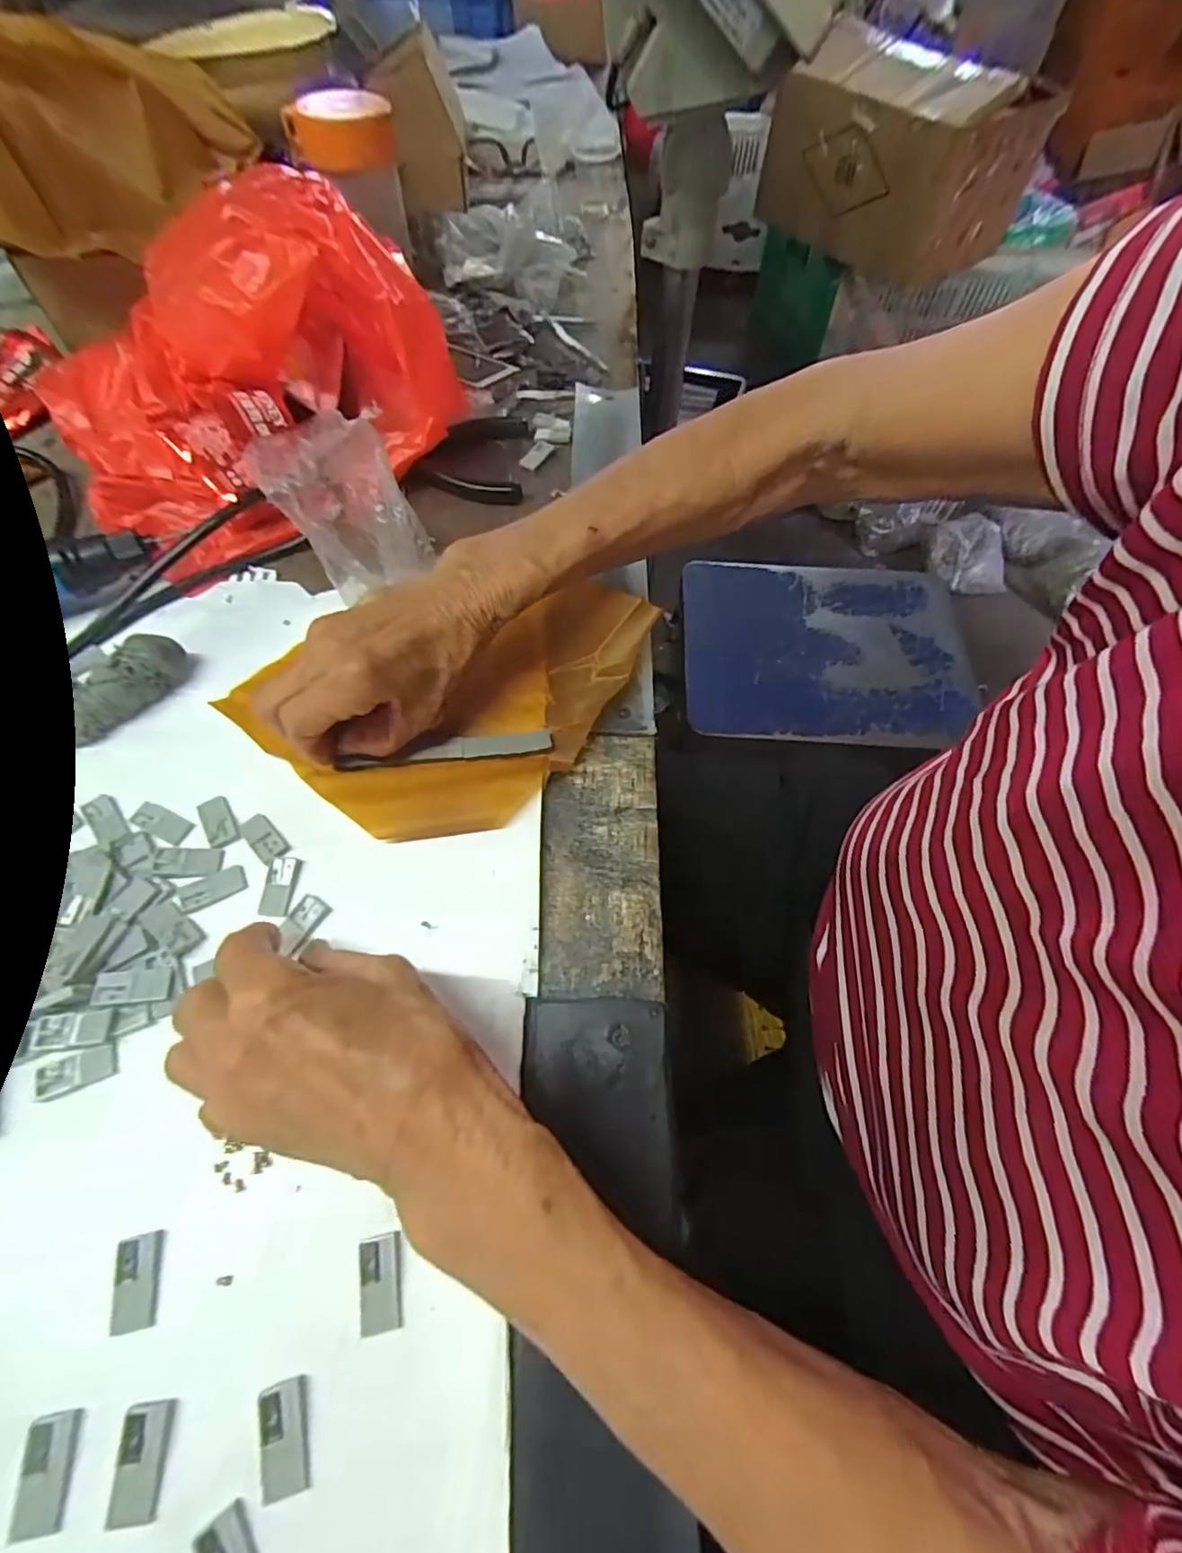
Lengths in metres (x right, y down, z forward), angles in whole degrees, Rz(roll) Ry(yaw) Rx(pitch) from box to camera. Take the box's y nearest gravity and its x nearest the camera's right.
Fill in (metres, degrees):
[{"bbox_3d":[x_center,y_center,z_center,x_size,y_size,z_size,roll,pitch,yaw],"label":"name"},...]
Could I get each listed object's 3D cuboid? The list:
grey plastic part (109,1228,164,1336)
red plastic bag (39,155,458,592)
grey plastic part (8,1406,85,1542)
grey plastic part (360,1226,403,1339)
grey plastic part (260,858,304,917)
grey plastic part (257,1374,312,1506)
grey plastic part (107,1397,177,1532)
[{"bbox_3d":[-0.162,0.180,0.215,0.013,0.005,0.028,-12,62,-8],"label":"grey plastic part"},{"bbox_3d":[-0.227,-0.275,0.392,0.241,0.122,0.199,-29,66,-16],"label":"red plastic bag"},{"bbox_3d":[-0.173,0.221,0.190,0.015,0.004,0.028,-6,61,-4],"label":"grey plastic part"},{"bbox_3d":[-0.076,0.182,0.216,0.014,0.005,0.028,-10,62,-7],"label":"grey plastic part"},{"bbox_3d":[-0.148,0.051,0.285,0.015,0.004,0.028,3,61,0],"label":"grey plastic part"},{"bbox_3d":[-0.100,0.215,0.195,0.014,0.004,0.028,-15,63,-9],"label":"grey plastic part"},{"bbox_3d":[-0.145,0.220,0.193,0.015,0.004,0.028,-2,61,-3],"label":"grey plastic part"}]

